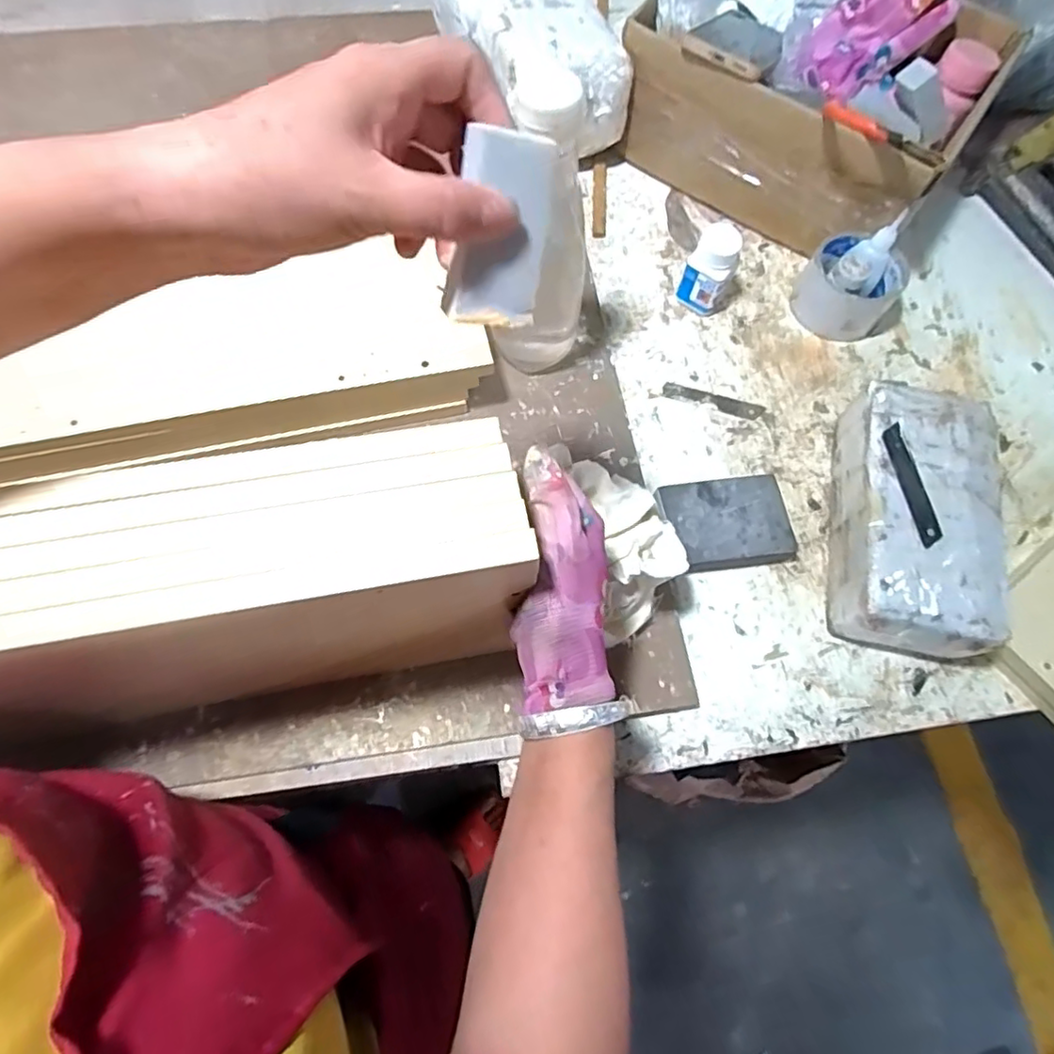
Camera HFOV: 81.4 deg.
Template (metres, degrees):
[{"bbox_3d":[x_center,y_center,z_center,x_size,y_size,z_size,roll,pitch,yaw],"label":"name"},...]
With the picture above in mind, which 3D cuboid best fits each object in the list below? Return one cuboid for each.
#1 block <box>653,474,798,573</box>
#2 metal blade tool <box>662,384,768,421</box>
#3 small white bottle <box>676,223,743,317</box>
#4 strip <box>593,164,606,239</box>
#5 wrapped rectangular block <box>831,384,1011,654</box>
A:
[{"bbox_3d":[0.159,-0.002,0.498,0.099,0.024,0.072,-9,70,-5],"label":"block"},{"bbox_3d":[0.170,-0.116,0.560,0.090,0.004,0.017,18,70,5],"label":"metal blade tool"},{"bbox_3d":[0.168,-0.236,0.566,0.039,0.080,0.032,32,71,10],"label":"small white bottle"},{"bbox_3d":[0.076,-0.342,0.640,0.013,0.015,0.098,3,69,-1],"label":"strip"},{"bbox_3d":[0.298,-0.008,0.483,0.107,0.067,0.206,14,69,3],"label":"wrapped rectangular block"}]

